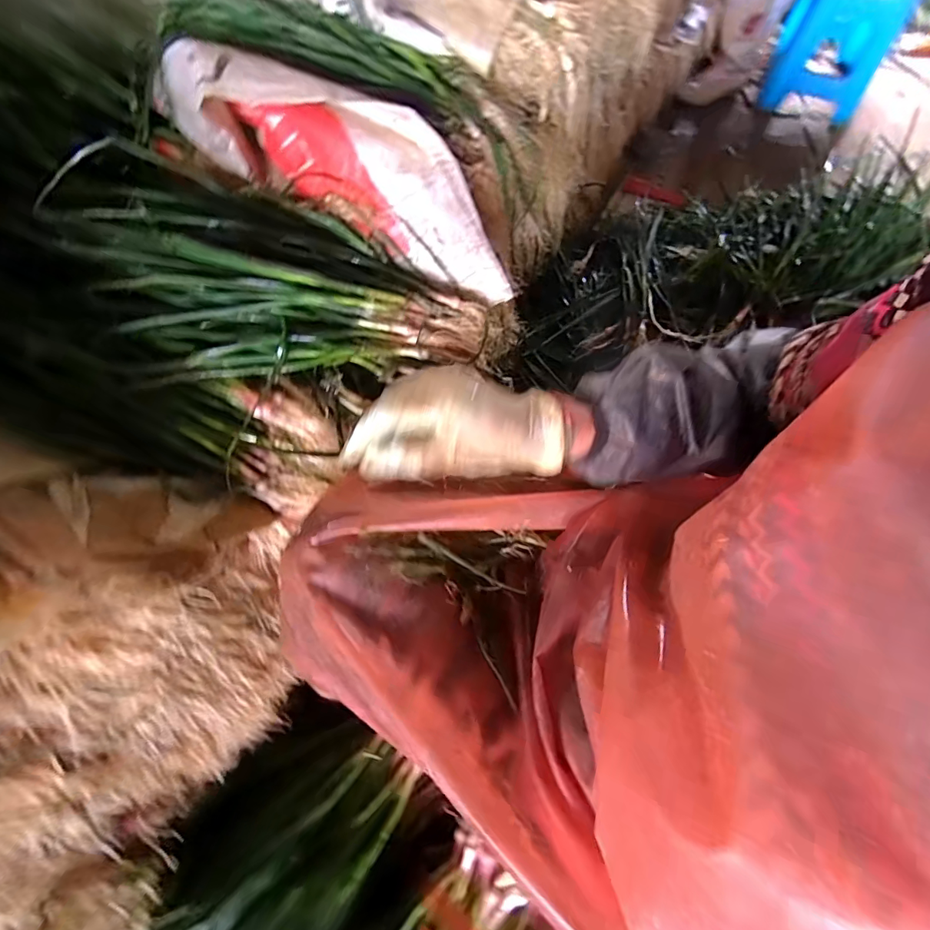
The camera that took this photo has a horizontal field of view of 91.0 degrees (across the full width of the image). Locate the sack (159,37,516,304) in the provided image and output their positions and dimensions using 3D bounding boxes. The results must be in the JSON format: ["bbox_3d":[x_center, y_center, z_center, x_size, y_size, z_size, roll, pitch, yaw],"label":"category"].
[{"bbox_3d":[-0.158,-0.358,0.546,0.489,0.137,0.101,29,67,-4],"label":"sack"}]

